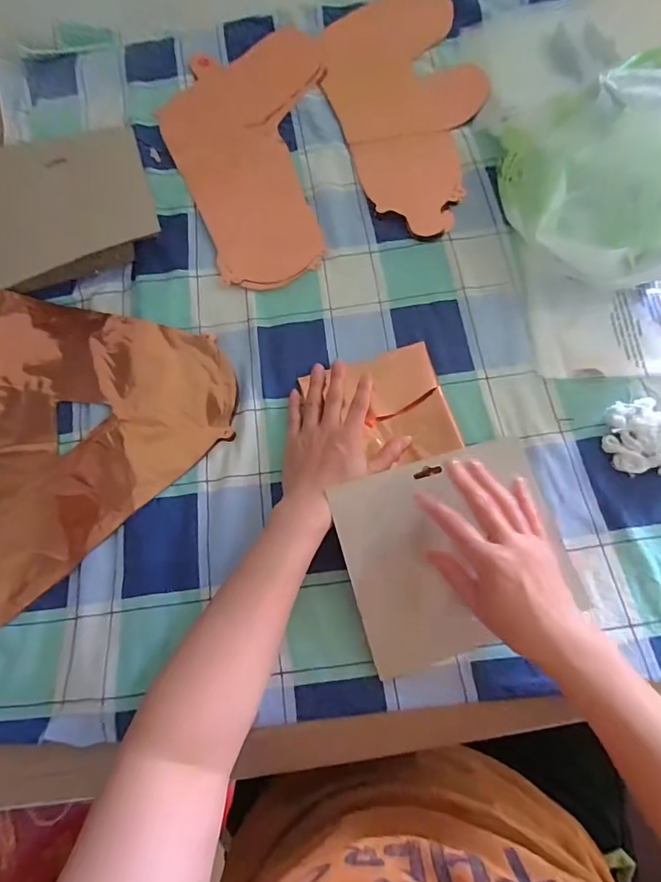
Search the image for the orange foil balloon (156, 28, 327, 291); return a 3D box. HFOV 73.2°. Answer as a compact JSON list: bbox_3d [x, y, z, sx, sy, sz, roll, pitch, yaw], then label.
[{"bbox_3d":[-0.112,-0.374,0.568,0.200,0.005,0.418,-1,70,2],"label":"orange foil balloon"}]

